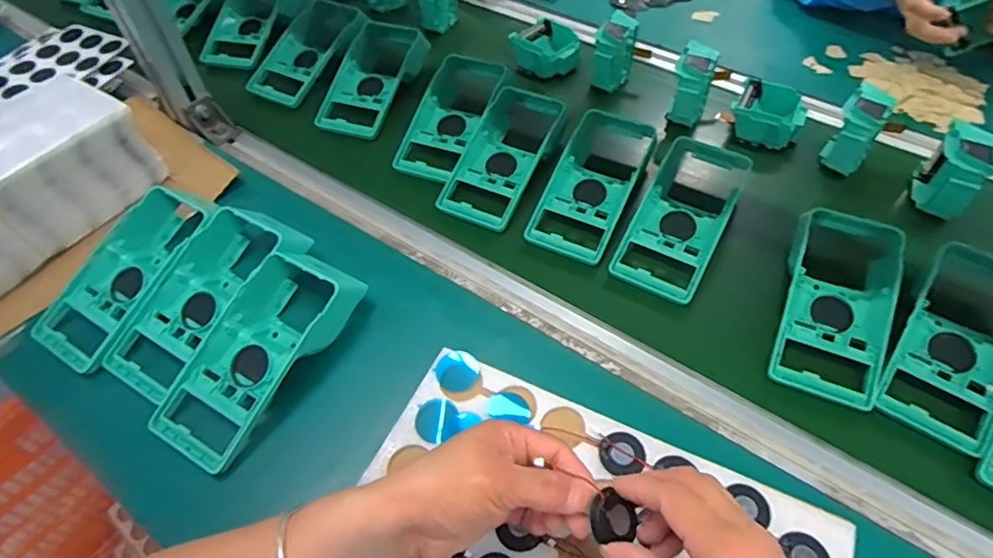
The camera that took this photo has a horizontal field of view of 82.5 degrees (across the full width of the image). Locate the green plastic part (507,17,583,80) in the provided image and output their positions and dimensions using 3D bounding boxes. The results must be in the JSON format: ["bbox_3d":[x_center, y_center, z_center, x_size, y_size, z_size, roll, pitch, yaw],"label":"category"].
[{"bbox_3d":[0.071,-0.305,0.763,0.078,0.045,0.087,35,60,22],"label":"green plastic part"}]

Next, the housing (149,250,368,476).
[{"bbox_3d":[-0.195,0.055,0.467,0.088,0.050,0.187,27,57,18],"label":"housing"}]

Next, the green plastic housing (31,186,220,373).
[{"bbox_3d":[-0.335,-0.012,0.518,0.092,0.052,0.182,28,58,18],"label":"green plastic housing"}]

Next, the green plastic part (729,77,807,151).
[{"bbox_3d":[0.319,-0.189,0.663,0.083,0.038,0.081,27,57,18],"label":"green plastic part"}]

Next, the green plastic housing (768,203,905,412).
[{"bbox_3d":[0.296,0.014,0.495,0.088,0.050,0.186,20,55,13],"label":"green plastic housing"}]

